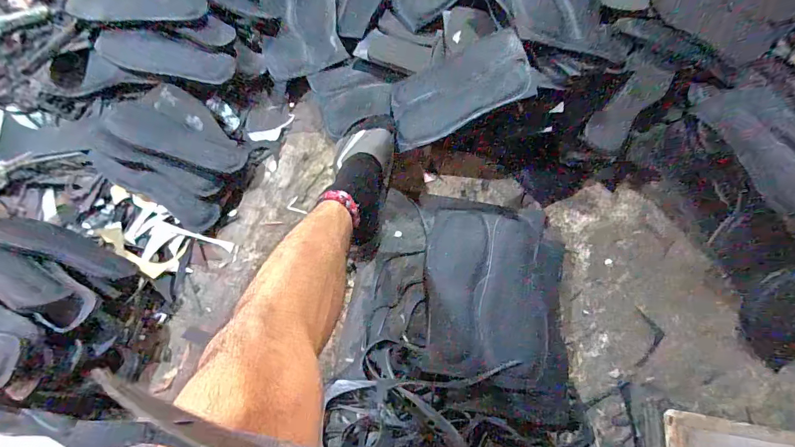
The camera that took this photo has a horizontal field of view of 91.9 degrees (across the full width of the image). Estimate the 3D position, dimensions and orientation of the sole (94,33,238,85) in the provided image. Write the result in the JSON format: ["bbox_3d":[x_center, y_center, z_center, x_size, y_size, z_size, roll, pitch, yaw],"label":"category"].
[{"bbox_3d":[-0.448,-0.321,0.744,0.244,0.012,0.076,11,82,-8],"label":"sole"}]

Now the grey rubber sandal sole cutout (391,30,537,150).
[{"bbox_3d":[0.100,-0.234,0.658,0.235,0.015,0.182,-21,53,18],"label":"grey rubber sandal sole cutout"}]

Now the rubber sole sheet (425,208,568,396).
[{"bbox_3d":[0.150,0.109,0.584,0.217,0.037,0.280,8,66,1],"label":"rubber sole sheet"}]

